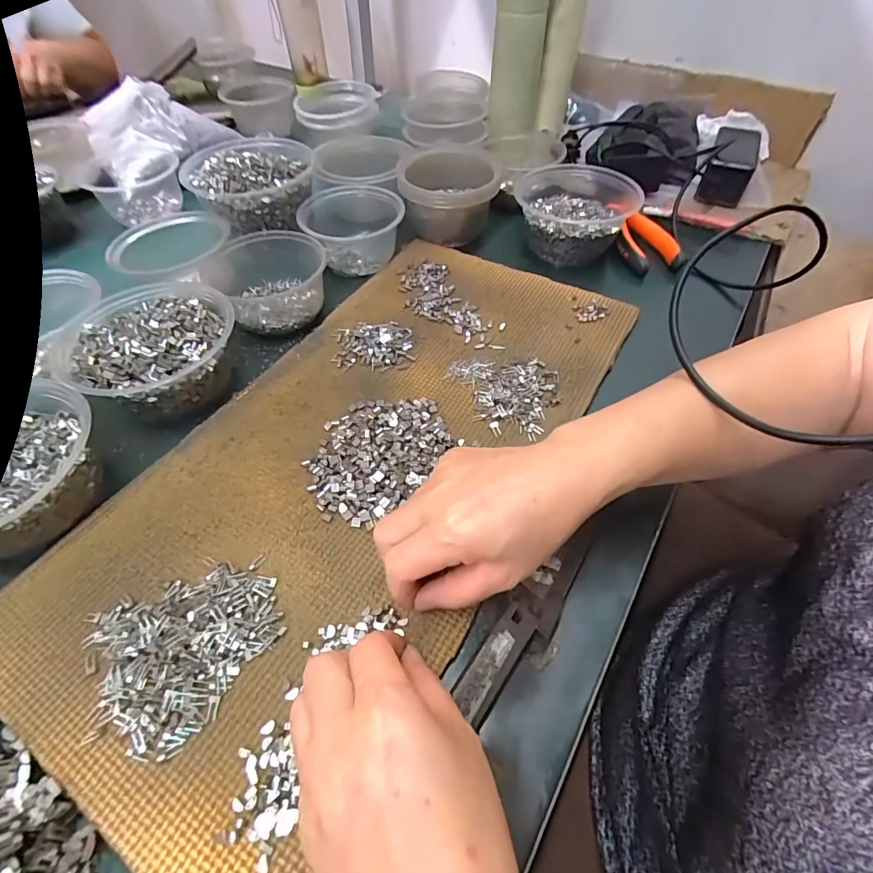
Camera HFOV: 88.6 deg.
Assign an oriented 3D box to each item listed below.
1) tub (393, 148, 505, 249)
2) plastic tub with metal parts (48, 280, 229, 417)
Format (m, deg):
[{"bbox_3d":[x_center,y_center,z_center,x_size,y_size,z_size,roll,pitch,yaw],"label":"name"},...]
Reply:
[{"bbox_3d":[0.014,-0.283,0.532,0.111,0.065,0.120,0,53,0],"label":"tub"},{"bbox_3d":[-0.235,-0.071,0.383,0.119,0.056,0.135,-4,53,-2],"label":"plastic tub with metal parts"}]

